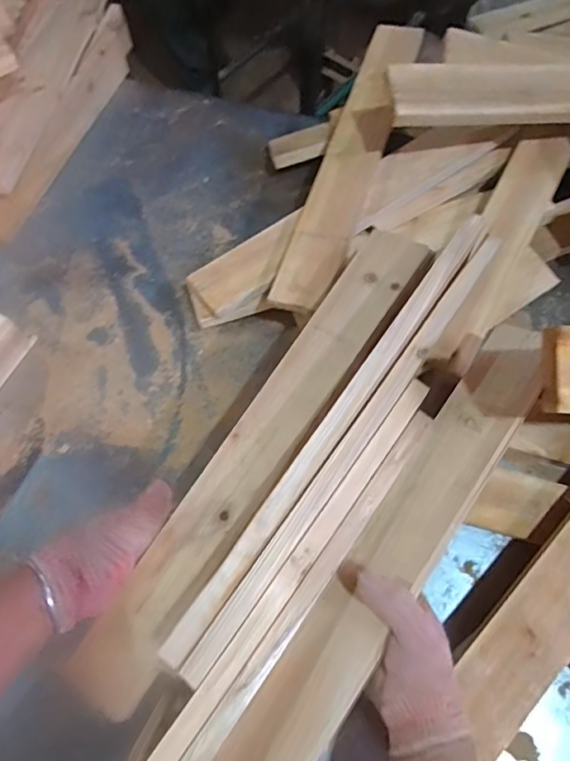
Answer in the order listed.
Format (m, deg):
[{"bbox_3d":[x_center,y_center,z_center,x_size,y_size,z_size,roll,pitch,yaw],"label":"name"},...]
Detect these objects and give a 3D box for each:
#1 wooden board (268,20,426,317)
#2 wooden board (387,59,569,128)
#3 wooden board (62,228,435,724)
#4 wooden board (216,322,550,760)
[{"bbox_3d":[0.092,-0.304,0.680,0.075,0.026,0.499,17,67,9],"label":"wooden board"},{"bbox_3d":[0.302,-0.354,0.625,0.361,0.017,0.075,-9,91,-12],"label":"wooden board"},{"bbox_3d":[-0.018,0.056,0.489,0.074,0.020,0.515,31,74,15],"label":"wooden board"},{"bbox_3d":[0.112,0.137,0.461,0.072,0.021,0.492,24,69,37],"label":"wooden board"}]

